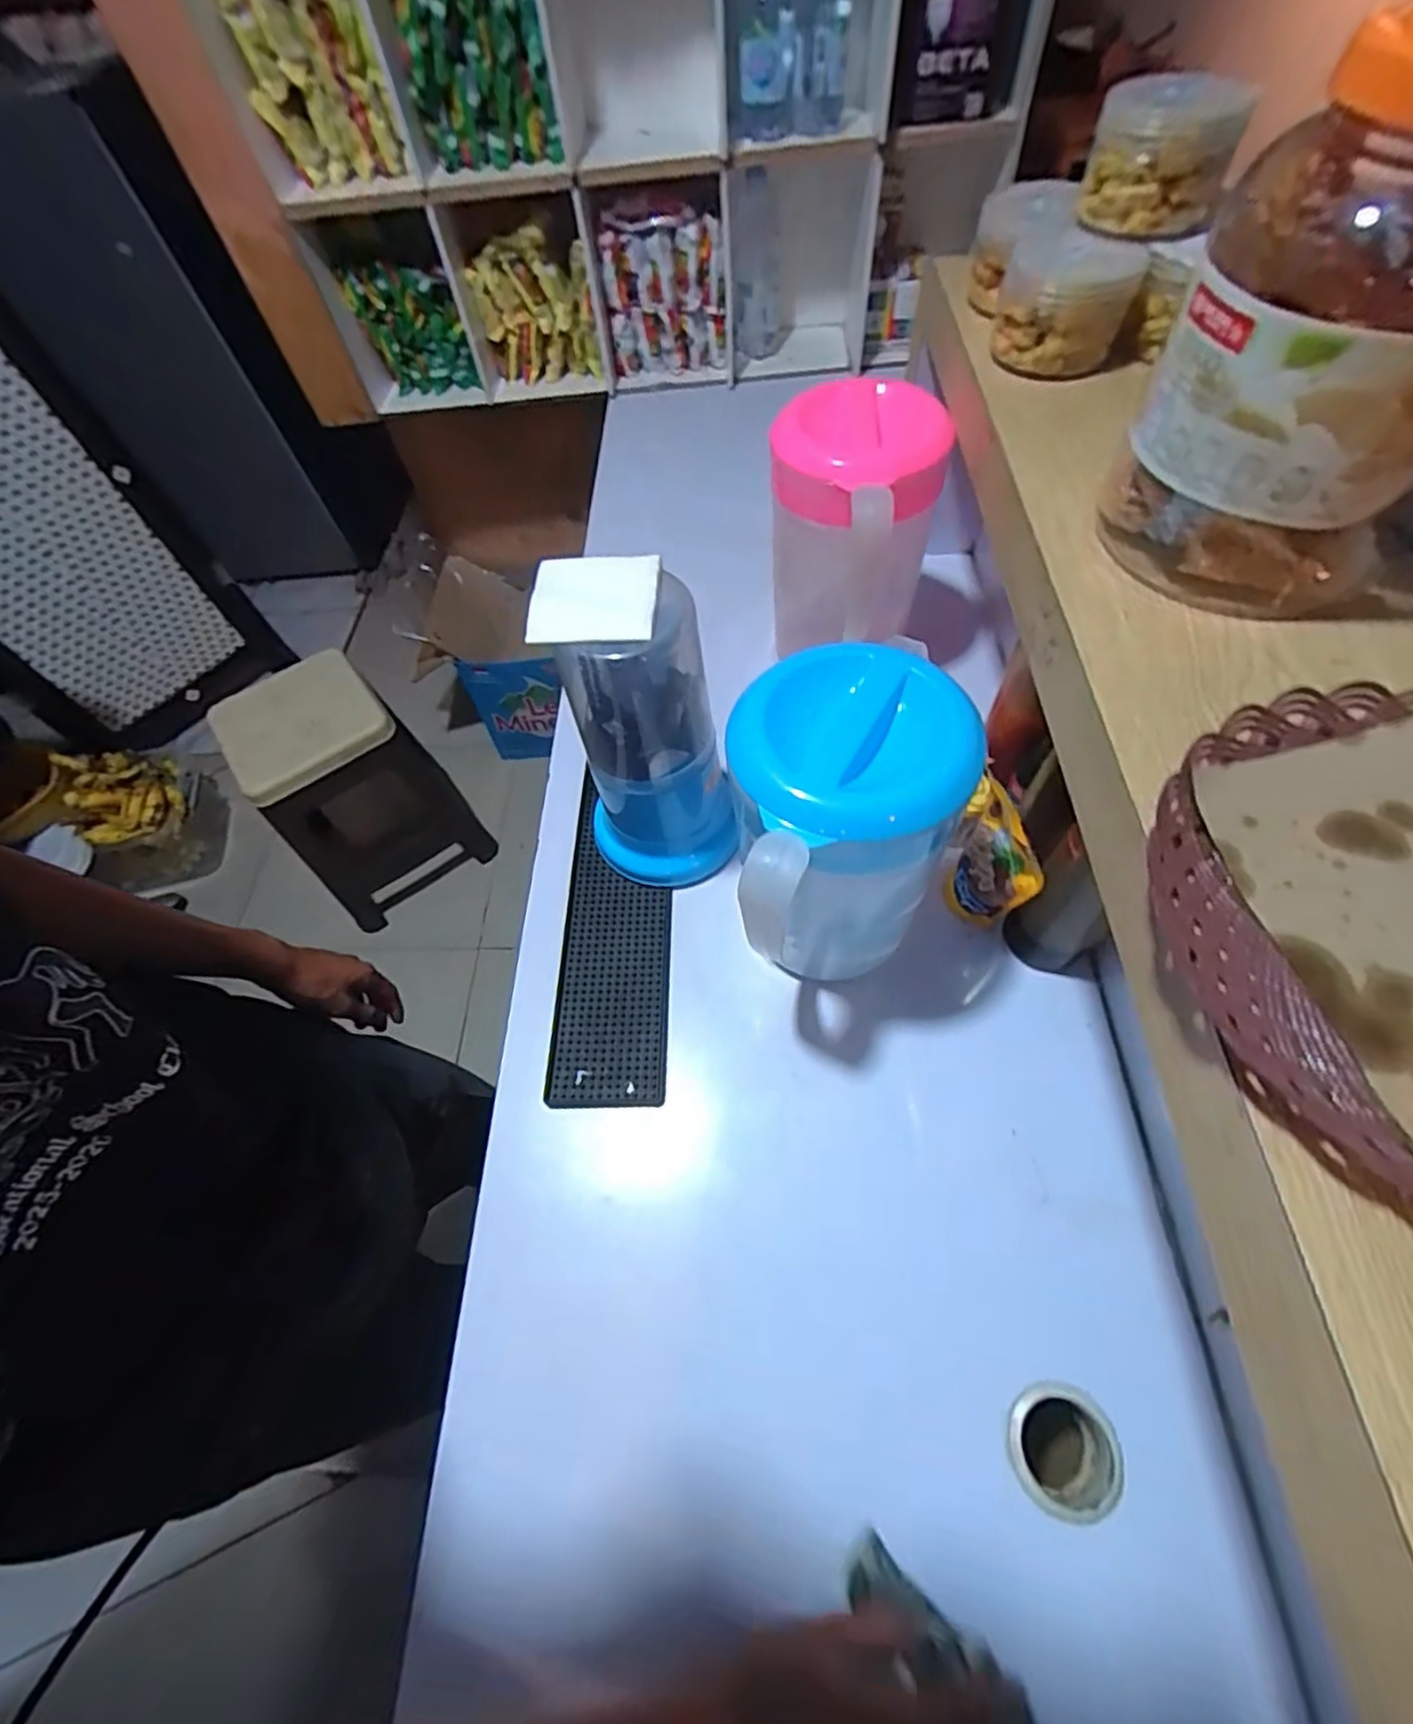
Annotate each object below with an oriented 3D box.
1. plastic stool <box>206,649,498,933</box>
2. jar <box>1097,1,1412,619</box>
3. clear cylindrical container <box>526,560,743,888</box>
[{"bbox_3d":[-0.745,-0.159,1.476,0.320,0.499,0.291,-35,62,-15],"label":"plastic stool"},{"bbox_3d":[0.292,-0.233,0.311,0.152,0.199,0.116,37,69,24],"label":"jar"},{"bbox_3d":[-0.052,-0.099,0.561,0.129,0.271,0.117,-13,59,-2],"label":"clear cylindrical container"}]

